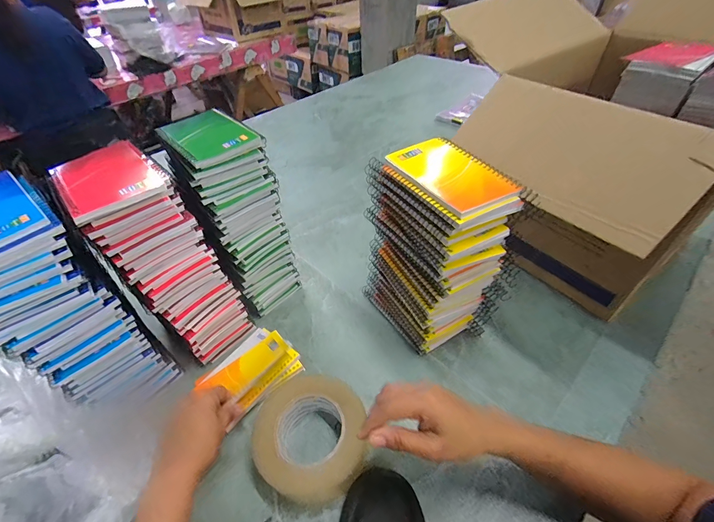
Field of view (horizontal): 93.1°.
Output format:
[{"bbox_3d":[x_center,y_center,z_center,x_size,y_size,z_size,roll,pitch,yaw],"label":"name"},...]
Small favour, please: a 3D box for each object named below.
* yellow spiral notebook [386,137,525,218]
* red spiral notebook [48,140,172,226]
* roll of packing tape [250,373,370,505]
[{"bbox_3d":[0.099,-0.093,0.359,0.081,0.011,0.125,-24,48,-19],"label":"yellow spiral notebook"},{"bbox_3d":[-0.257,-0.087,0.352,0.089,0.016,0.113,-35,53,-28],"label":"red spiral notebook"},{"bbox_3d":[-0.050,0.205,0.395,0.124,0.062,0.117,-2,45,2],"label":"roll of packing tape"}]

